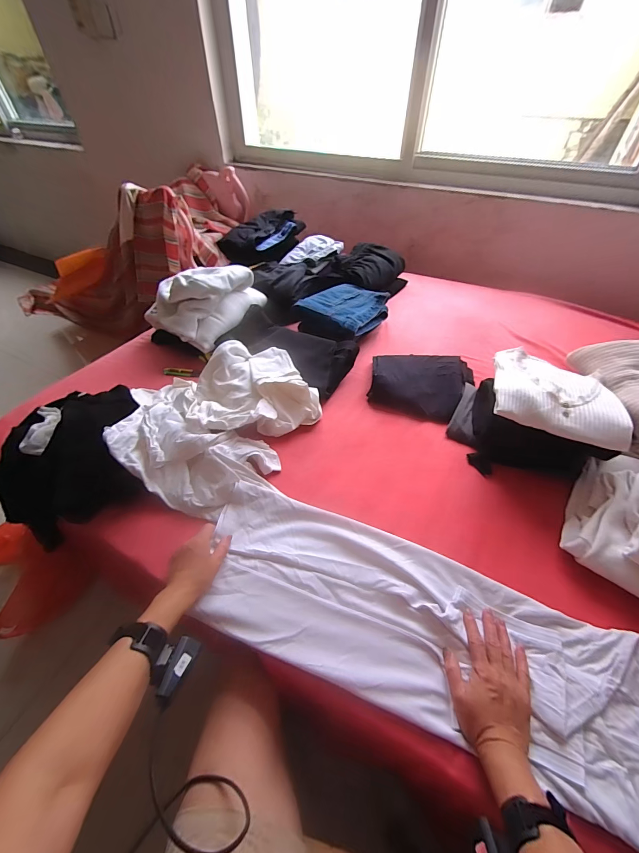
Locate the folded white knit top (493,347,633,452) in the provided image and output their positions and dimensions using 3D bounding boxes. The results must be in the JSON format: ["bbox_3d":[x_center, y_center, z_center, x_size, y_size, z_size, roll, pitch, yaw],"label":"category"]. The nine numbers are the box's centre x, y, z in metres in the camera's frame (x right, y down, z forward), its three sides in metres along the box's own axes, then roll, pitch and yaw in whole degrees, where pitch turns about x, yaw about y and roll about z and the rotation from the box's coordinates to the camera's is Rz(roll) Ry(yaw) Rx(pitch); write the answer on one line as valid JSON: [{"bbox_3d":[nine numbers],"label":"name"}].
[{"bbox_3d":[0.462,-0.071,0.645,0.229,0.031,0.209,16,50,14],"label":"folded white knit top"}]

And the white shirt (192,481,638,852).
[{"bbox_3d":[0.137,0.301,0.512,0.705,0.029,0.235,18,54,15],"label":"white shirt"}]

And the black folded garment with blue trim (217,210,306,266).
[{"bbox_3d":[-0.216,-0.720,1.250,0.239,0.093,0.307,25,53,20],"label":"black folded garment with blue trim"}]

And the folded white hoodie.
[{"bbox_3d":[-0.343,-0.387,0.965,0.253,0.138,0.271,25,53,21],"label":"folded white hoodie"}]

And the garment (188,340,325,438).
[{"bbox_3d":[-0.154,-0.089,0.774,0.280,0.115,0.216,-15,50,-12],"label":"garment"}]

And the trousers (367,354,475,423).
[{"bbox_3d":[0.260,-0.114,0.854,0.254,0.041,0.210,13,49,12],"label":"trousers"}]

